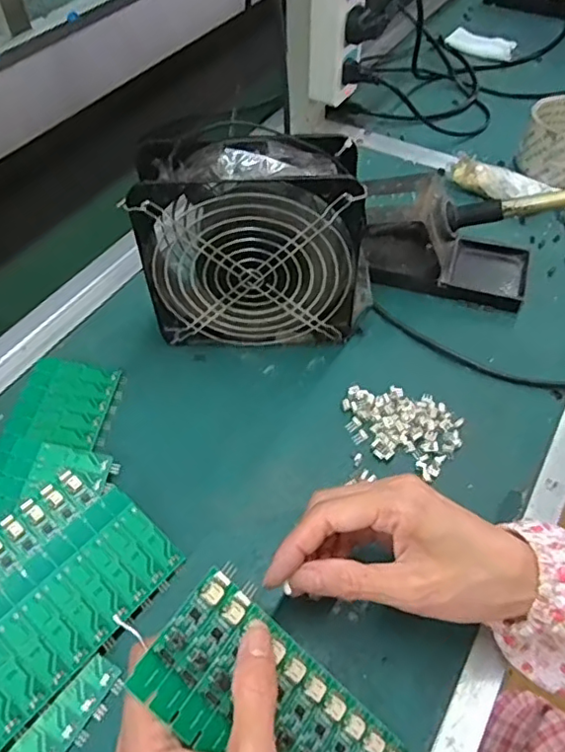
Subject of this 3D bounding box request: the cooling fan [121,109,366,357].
[{"bbox_3d":[-0.017,-0.093,0.419,0.161,0.153,0.060,-1,52,0],"label":"cooling fan"}]

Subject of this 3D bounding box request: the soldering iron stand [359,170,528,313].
[{"bbox_3d":[0.135,-0.116,0.487,0.150,0.069,0.074,15,54,12],"label":"soldering iron stand"}]

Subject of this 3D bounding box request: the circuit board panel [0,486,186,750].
[{"bbox_3d":[-0.124,0.128,0.321,0.062,0.004,0.137,43,55,8],"label":"circuit board panel"}]

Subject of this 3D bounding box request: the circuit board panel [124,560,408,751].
[{"bbox_3d":[-0.001,0.160,0.271,0.137,0.008,0.063,46,61,-6],"label":"circuit board panel"}]

